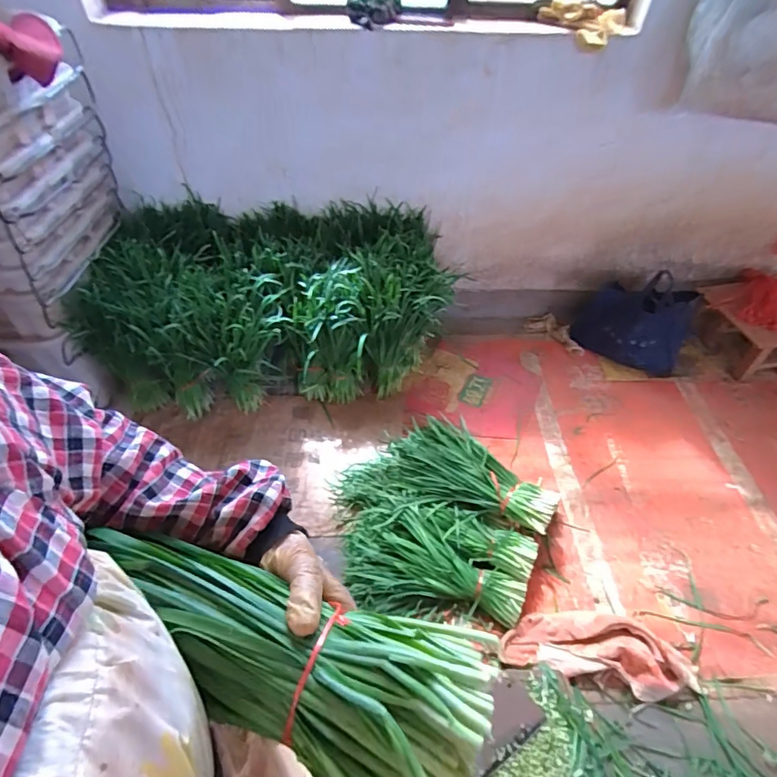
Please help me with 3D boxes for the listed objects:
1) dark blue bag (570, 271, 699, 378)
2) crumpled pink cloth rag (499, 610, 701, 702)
[{"bbox_3d":[0.887,-0.250,1.750,0.367,0.321,0.159,16,50,14],"label":"dark blue bag"},{"bbox_3d":[0.494,0.609,1.125,0.444,0.059,0.154,6,49,6],"label":"crumpled pink cloth rag"}]

